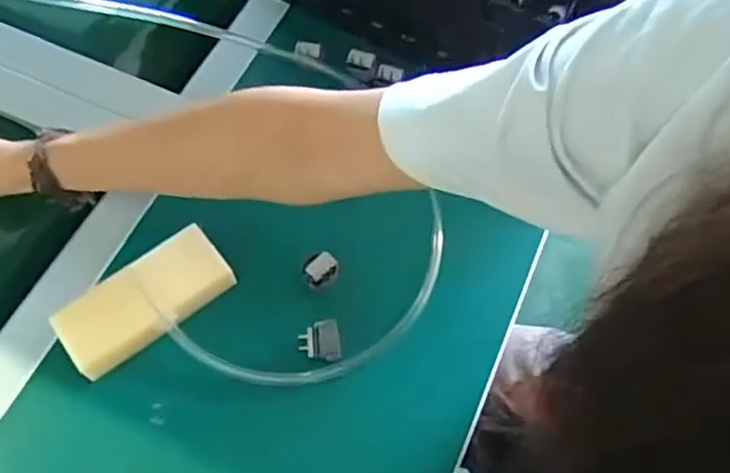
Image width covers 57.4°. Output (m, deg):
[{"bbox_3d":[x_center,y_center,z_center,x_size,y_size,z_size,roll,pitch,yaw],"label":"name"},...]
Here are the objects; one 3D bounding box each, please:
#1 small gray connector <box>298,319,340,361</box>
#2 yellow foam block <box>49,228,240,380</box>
[{"bbox_3d":[-0.033,0.076,0.477,0.029,0.017,0.028,-4,64,-3],"label":"small gray connector"},{"bbox_3d":[-0.156,0.045,0.476,0.120,0.028,0.051,-39,71,-18],"label":"yellow foam block"}]

